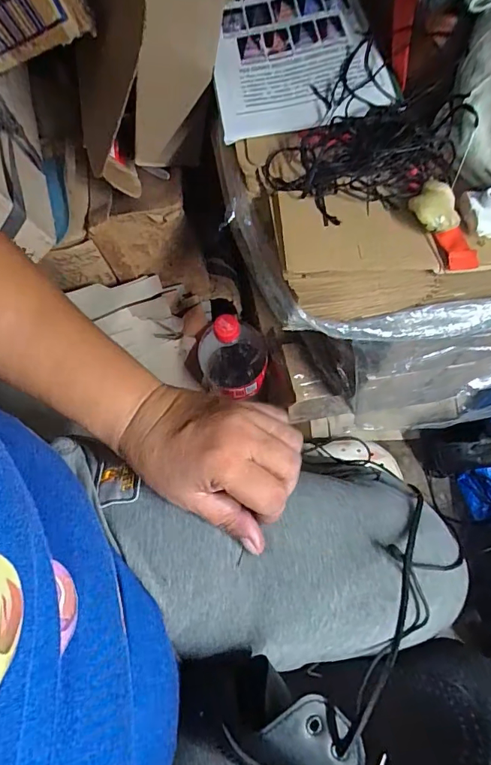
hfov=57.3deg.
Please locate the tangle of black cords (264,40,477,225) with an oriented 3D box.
[{"bbox_3d":[0.110,-0.208,0.387,0.135,0.040,0.162,33,71,14],"label":"tangle of black cords"}]

